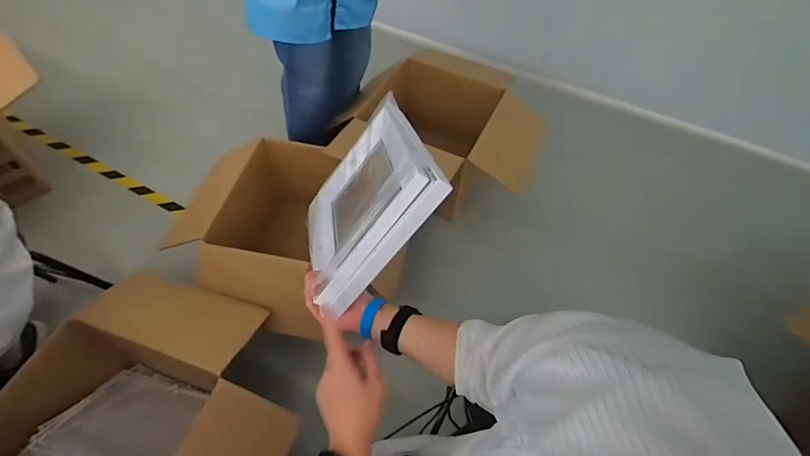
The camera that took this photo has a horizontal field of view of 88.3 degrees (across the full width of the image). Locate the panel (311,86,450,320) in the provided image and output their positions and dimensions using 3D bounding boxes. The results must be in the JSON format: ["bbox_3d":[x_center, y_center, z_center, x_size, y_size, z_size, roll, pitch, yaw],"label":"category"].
[{"bbox_3d":[-0.068,-0.049,0.682,0.042,0.272,0.315,30,18,-31],"label":"panel"}]

